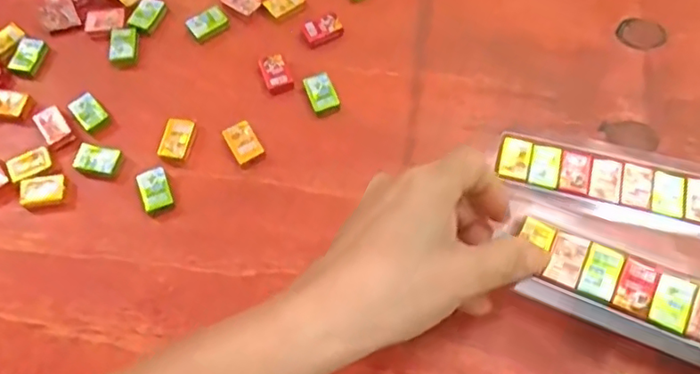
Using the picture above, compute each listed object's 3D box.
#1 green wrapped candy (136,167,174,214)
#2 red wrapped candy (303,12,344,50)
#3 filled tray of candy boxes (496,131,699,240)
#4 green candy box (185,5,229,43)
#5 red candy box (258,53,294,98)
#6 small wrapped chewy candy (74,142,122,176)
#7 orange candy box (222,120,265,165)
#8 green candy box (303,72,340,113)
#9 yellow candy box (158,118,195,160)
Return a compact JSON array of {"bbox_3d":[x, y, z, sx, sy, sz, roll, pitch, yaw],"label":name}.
[{"bbox_3d":[-0.114,0.002,0.335,0.017,0.005,0.024,-23,69,-6],"label":"green wrapped candy"},{"bbox_3d":[-0.018,-0.103,0.377,0.026,0.007,0.018,-24,69,-7],"label":"red wrapped candy"},{"bbox_3d":[0.149,-0.003,0.328,0.126,0.010,0.048,13,69,8],"label":"filled tray of candy boxes"},{"bbox_3d":[-0.095,-0.109,0.384,0.025,0.006,0.017,-32,70,-10],"label":"green candy box"},{"bbox_3d":[-0.047,-0.072,0.364,0.017,0.008,0.025,-22,69,-6],"label":"red candy box"},{"bbox_3d":[-0.152,-0.017,0.342,0.026,0.006,0.017,7,69,5],"label":"small wrapped chewy candy"},{"bbox_3d":[-0.064,-0.026,0.347,0.017,0.009,0.024,-30,70,-9],"label":"orange candy box"},{"bbox_3d":[-0.018,-0.059,0.358,0.017,0.009,0.024,-23,69,-7],"label":"green candy box"},{"bbox_3d":[-0.105,-0.029,0.349,0.016,0.005,0.027,12,69,7],"label":"yellow candy box"}]

